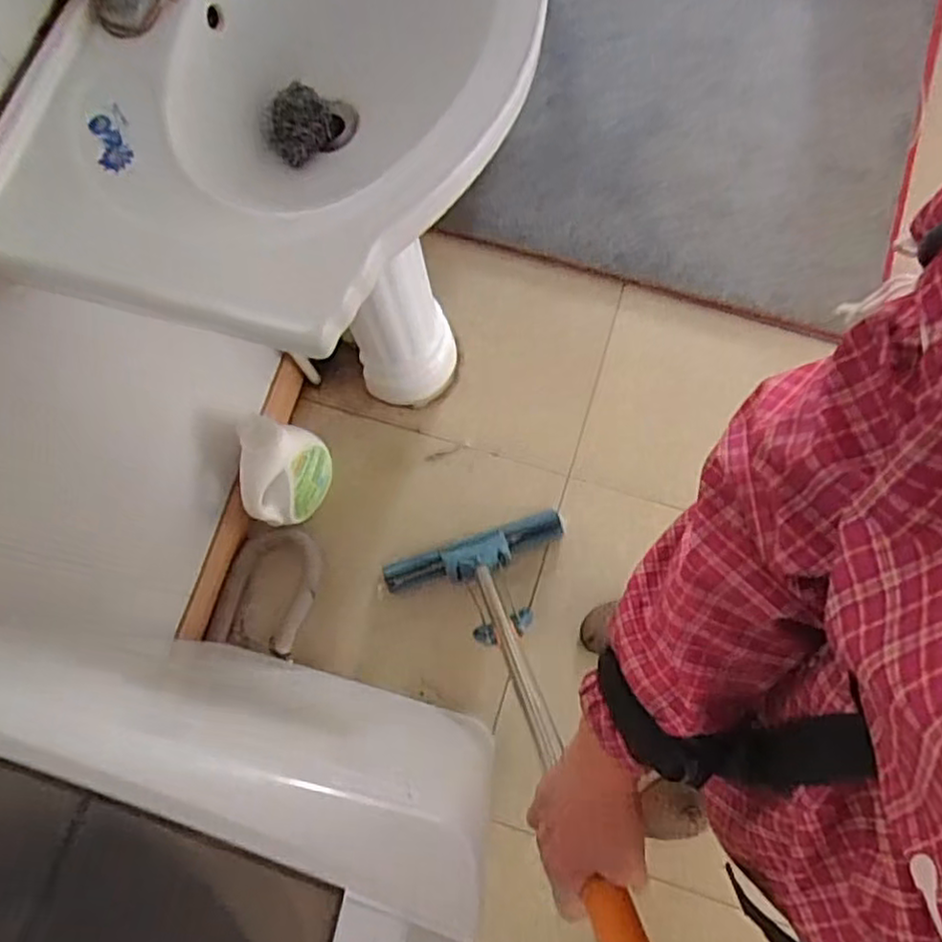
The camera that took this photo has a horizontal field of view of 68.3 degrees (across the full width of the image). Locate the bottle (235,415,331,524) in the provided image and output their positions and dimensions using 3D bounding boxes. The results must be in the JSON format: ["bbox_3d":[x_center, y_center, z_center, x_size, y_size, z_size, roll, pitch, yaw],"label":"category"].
[{"bbox_3d":[-0.307,0.004,1.164,0.086,0.274,0.171,22,76,7],"label":"bottle"}]

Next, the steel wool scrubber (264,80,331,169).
[{"bbox_3d":[-0.183,-0.362,0.728,0.052,0.047,0.074,23,77,7],"label":"steel wool scrubber"}]

